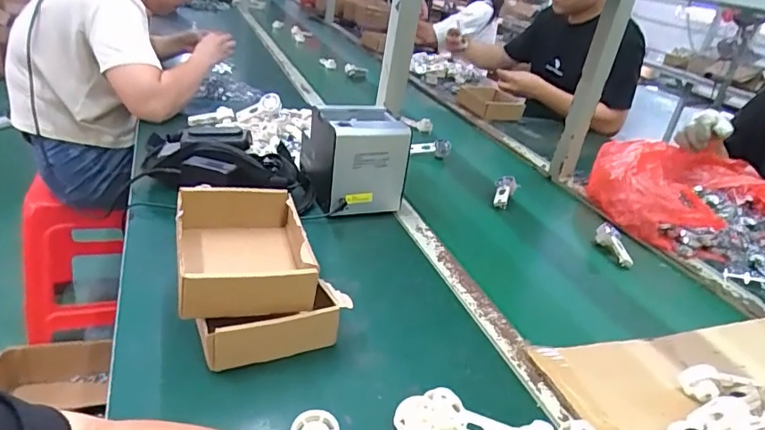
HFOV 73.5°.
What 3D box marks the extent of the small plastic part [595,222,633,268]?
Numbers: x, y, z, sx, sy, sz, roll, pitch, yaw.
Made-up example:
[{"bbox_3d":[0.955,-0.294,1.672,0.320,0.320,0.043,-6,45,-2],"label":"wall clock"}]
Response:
[{"bbox_3d":[0.395,0.050,0.874,0.044,0.032,0.094,12,27,4],"label":"small plastic part"}]

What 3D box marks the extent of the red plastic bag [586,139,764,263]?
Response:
[{"bbox_3d":[0.645,-0.038,1.030,0.392,0.107,0.332,10,27,-1],"label":"red plastic bag"}]

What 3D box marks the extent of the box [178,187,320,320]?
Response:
[{"bbox_3d":[-0.153,0.038,0.565,0.133,0.069,0.172,0,29,-19],"label":"box"}]

